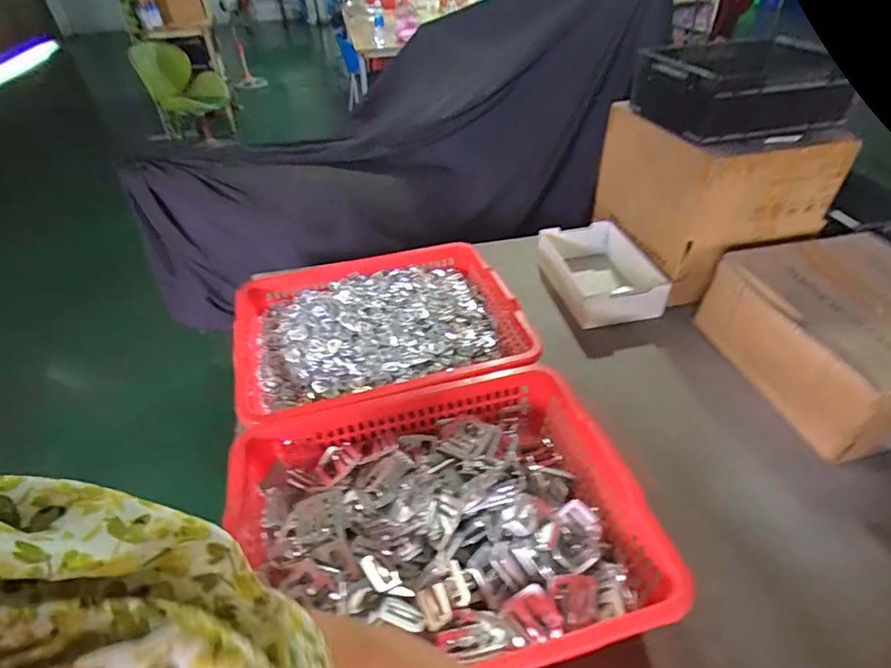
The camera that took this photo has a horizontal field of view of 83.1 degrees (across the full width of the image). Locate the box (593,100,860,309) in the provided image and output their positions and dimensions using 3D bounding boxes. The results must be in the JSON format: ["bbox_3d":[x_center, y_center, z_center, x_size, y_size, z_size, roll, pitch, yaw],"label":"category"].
[{"bbox_3d":[0.572,-0.303,1.097,0.337,0.270,0.407,-8,40,-9],"label":"box"}]

